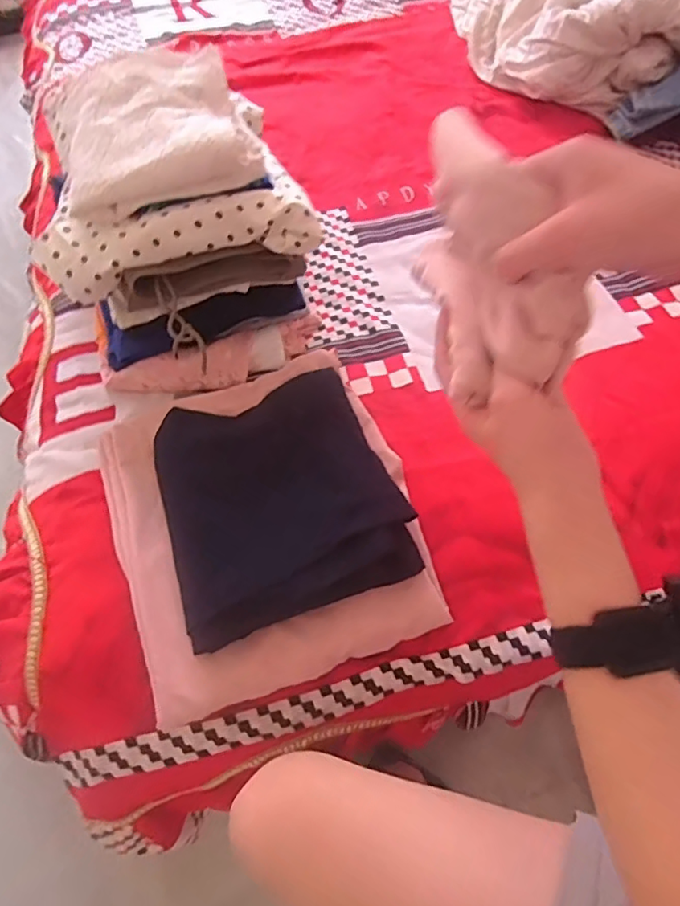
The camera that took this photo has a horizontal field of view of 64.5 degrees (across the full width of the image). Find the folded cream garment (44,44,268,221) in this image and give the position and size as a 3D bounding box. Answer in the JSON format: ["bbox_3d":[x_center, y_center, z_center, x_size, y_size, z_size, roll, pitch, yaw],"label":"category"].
[{"bbox_3d":[-0.224,-0.381,0.620,0.222,0.069,0.271,-20,60,-8],"label":"folded cream garment"}]

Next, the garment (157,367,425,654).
[{"bbox_3d":[-0.061,0.039,0.552,0.231,0.048,0.249,-20,60,-7],"label":"garment"}]

